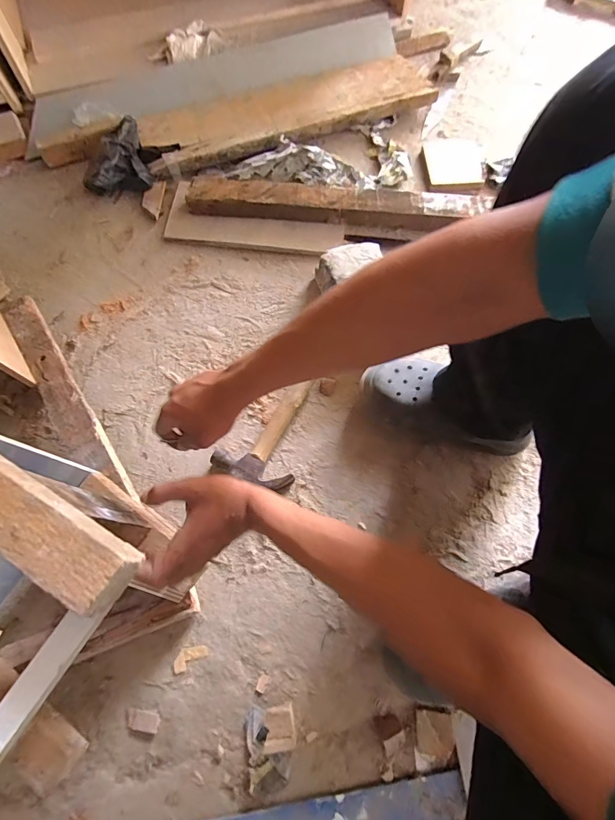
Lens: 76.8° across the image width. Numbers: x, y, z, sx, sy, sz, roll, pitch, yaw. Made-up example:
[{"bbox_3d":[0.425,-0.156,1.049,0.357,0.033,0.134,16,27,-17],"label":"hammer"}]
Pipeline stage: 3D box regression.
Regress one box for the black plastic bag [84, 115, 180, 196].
[{"bbox_3d":[-0.368,-0.514,0.814,0.128,0.066,0.188,24,71,9],"label":"black plastic bag"}]

